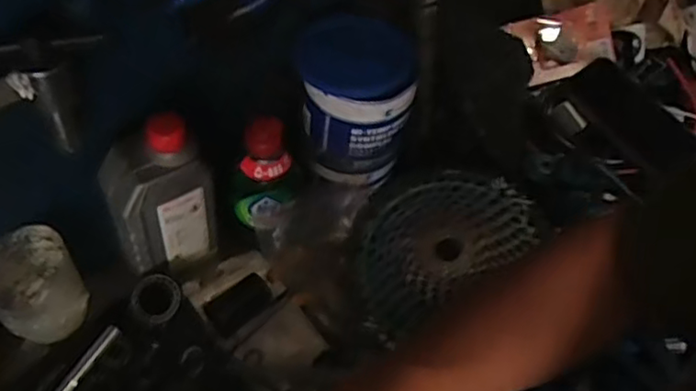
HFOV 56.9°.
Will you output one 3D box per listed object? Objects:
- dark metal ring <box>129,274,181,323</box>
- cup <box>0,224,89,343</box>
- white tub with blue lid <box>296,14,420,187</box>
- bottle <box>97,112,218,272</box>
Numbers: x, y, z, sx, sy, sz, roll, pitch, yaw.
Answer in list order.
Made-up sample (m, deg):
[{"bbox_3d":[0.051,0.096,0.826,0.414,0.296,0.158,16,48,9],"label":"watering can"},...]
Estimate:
[{"bbox_3d":[-0.171,0.092,0.574,0.042,0.008,0.042,1,81,-9],"label":"dark metal ring"},{"bbox_3d":[-0.259,0.076,0.530,0.070,0.082,0.058,-23,58,-20],"label":"cup"},{"bbox_3d":[0.009,-0.084,0.591,0.101,0.136,0.090,12,52,5],"label":"white tub with blue lid"},{"bbox_3d":[-0.160,0.008,0.551,0.087,0.174,0.053,-16,55,-16],"label":"bottle"}]

